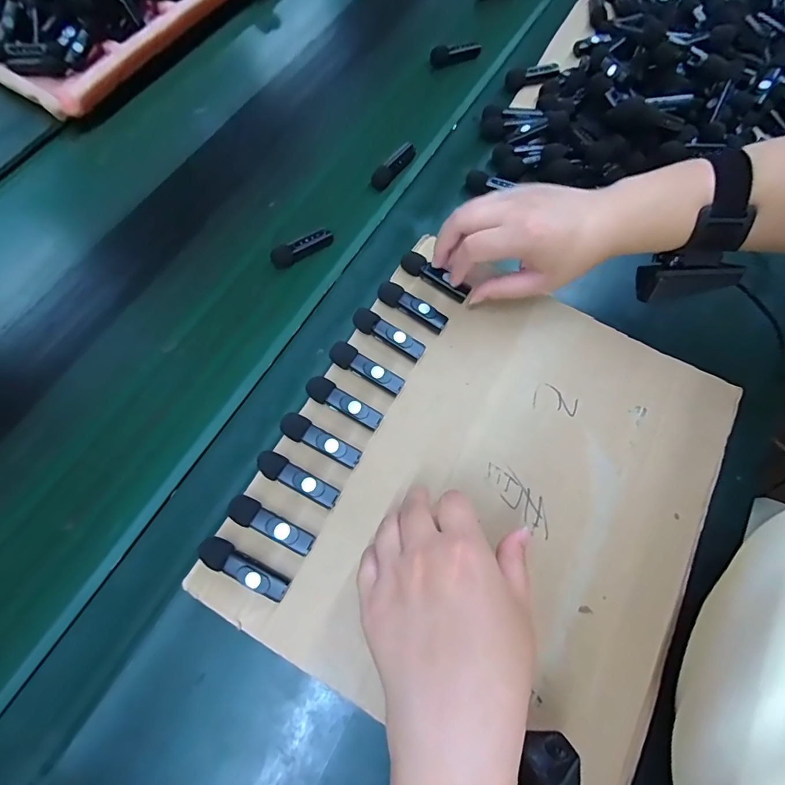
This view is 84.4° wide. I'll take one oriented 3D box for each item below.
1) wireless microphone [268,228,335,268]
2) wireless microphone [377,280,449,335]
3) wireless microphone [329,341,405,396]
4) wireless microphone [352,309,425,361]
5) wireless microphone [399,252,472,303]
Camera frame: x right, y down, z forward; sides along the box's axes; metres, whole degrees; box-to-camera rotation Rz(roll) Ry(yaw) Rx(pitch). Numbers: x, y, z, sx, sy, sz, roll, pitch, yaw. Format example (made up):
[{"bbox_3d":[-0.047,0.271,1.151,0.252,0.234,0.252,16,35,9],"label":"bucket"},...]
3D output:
[{"bbox_3d":[-0.091,-0.145,0.433,0.065,0.019,0.016,-30,71,-11],"label":"wireless microphone"},{"bbox_3d":[0.017,-0.073,0.372,0.063,0.017,0.017,29,71,12],"label":"wireless microphone"},{"bbox_3d":[-0.021,-0.018,0.350,0.063,0.019,0.018,30,71,12],"label":"wireless microphone"},{"bbox_3d":[-0.004,-0.048,0.362,0.063,0.018,0.017,29,71,12],"label":"wireless microphone"},{"bbox_3d":[0.037,-0.102,0.383,0.066,0.012,0.015,35,73,9],"label":"wireless microphone"}]

